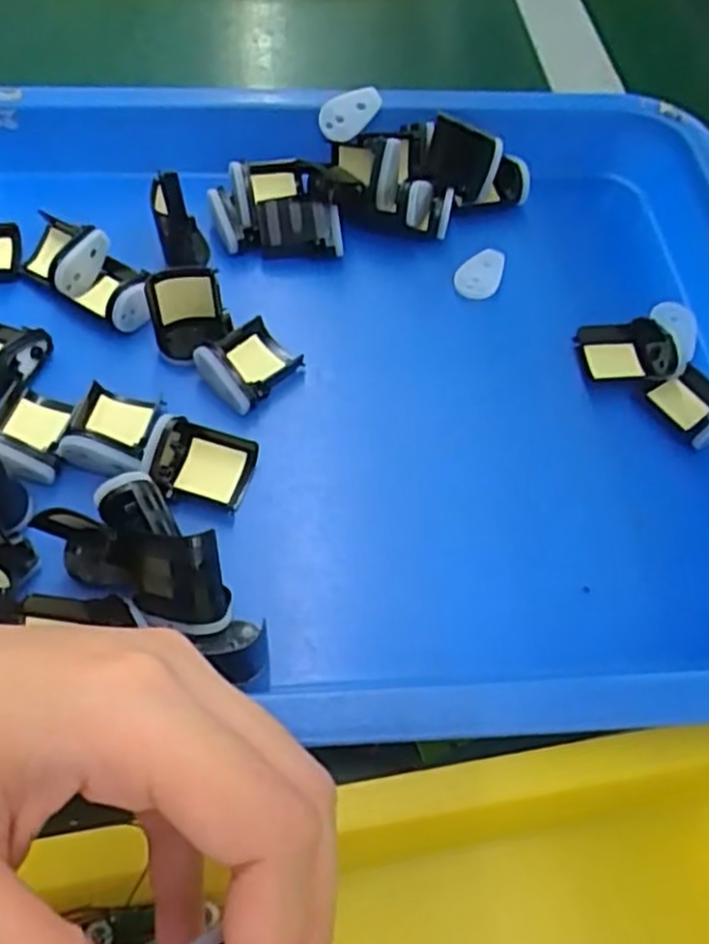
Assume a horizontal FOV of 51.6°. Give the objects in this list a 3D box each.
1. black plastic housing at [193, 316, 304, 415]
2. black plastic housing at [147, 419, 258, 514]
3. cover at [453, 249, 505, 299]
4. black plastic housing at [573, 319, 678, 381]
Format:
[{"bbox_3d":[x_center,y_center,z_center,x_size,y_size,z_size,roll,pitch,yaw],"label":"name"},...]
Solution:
[{"bbox_3d":[-0.048,-0.051,0.338,0.035,0.019,0.041,37,64,16],"label":"black plastic housing"},{"bbox_3d":[-0.064,-0.003,0.310,0.038,0.019,0.034,15,60,5],"label":"black plastic housing"},{"bbox_3d":[0.066,-0.103,0.380,0.021,0.004,0.033,27,62,11],"label":"cover"},{"bbox_3d":[0.131,-0.057,0.353,0.041,0.014,0.032,-5,61,-7],"label":"black plastic housing"}]

